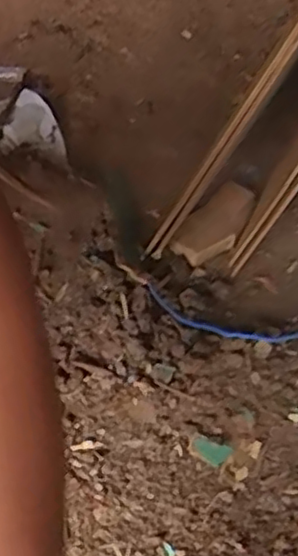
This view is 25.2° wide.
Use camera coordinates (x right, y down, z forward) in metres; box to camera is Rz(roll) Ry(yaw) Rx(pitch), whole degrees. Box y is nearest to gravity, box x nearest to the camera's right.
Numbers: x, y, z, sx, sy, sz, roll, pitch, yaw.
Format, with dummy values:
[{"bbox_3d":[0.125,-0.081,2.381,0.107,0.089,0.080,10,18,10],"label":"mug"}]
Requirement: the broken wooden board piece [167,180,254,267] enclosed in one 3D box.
[{"bbox_3d":[0.054,-0.045,0.529,0.042,0.021,0.084,32,56,18],"label":"broken wooden board piece"}]

